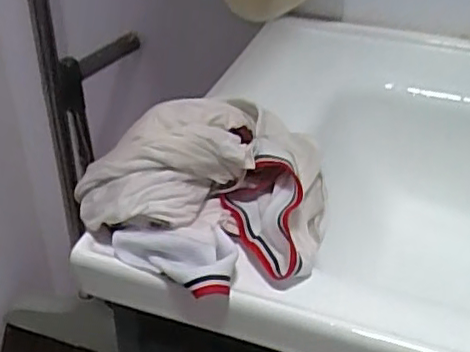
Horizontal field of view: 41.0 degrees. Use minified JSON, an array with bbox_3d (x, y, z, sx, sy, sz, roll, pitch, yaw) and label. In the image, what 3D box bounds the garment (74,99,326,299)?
[{"bbox_3d":[-0.011,0.000,0.430,0.171,0.077,0.156,-25,44,-26],"label":"garment"}]

